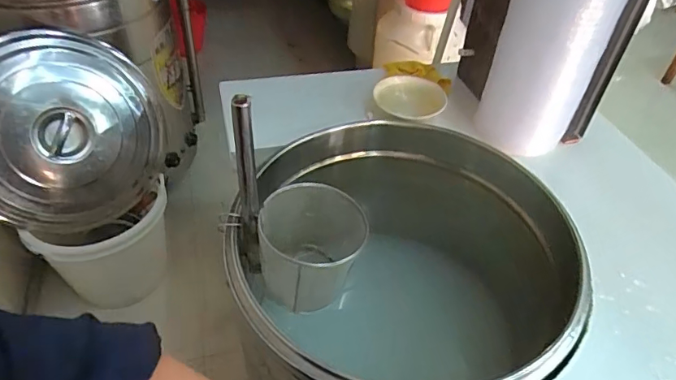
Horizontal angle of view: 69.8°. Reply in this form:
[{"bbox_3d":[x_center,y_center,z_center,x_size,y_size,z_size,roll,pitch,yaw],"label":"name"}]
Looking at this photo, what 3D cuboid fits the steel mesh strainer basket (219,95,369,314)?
[{"bbox_3d":[-0.060,0.023,0.706,0.192,0.312,0.168,6,44,3],"label":"steel mesh strainer basket"}]

